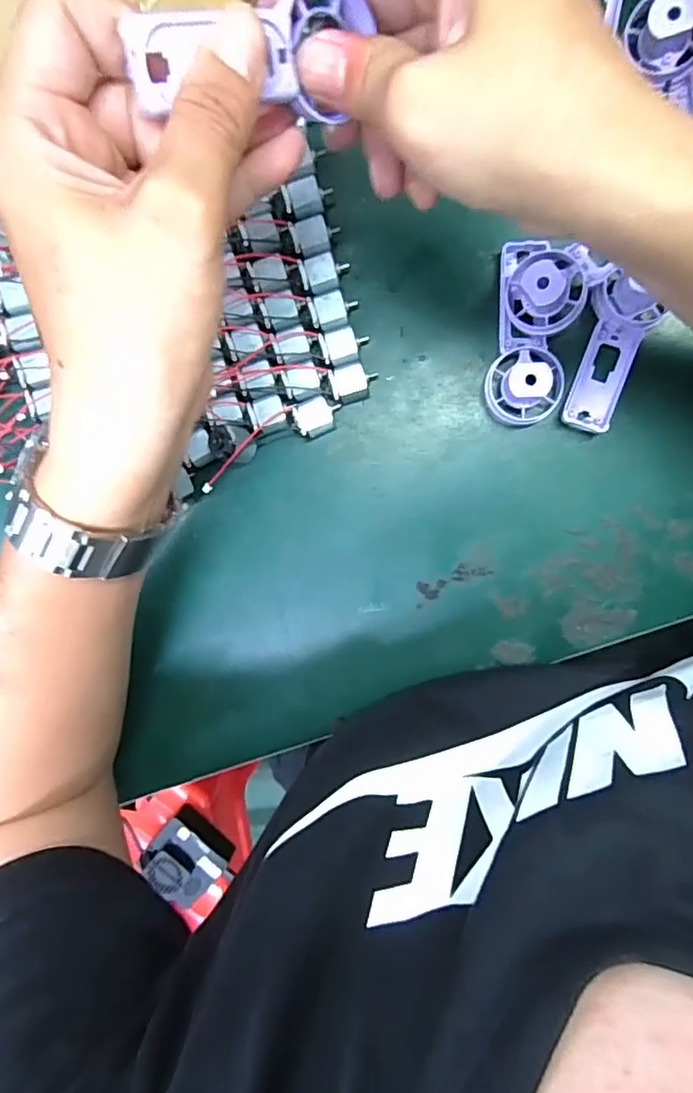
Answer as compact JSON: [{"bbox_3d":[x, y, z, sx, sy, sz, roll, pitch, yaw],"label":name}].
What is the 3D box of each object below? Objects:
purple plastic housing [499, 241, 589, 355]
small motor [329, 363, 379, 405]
[{"bbox_3d":[0.102,-0.132,0.299,0.039,0.021,0.053,0,94,6],"label":"purple plastic housing"},{"bbox_3d":[0.005,-0.090,0.318,0.025,0.013,0.018,-12,93,7],"label":"small motor"}]

